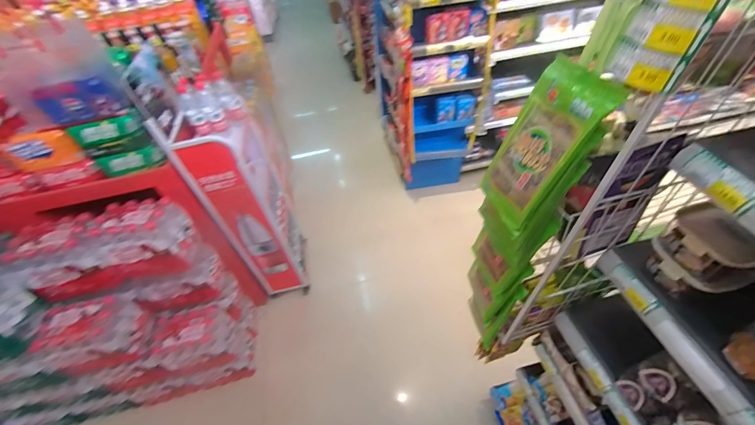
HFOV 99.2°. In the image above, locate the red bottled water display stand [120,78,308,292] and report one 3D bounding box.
[{"bbox_3d":[-0.566,-0.066,1.445,0.316,1.037,0.378,-25,50,-16],"label":"red bottled water display stand"}]

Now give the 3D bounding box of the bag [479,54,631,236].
[{"bbox_3d":[0.246,-0.098,0.499,0.023,0.240,0.128,4,41,-20],"label":"bag"}]

